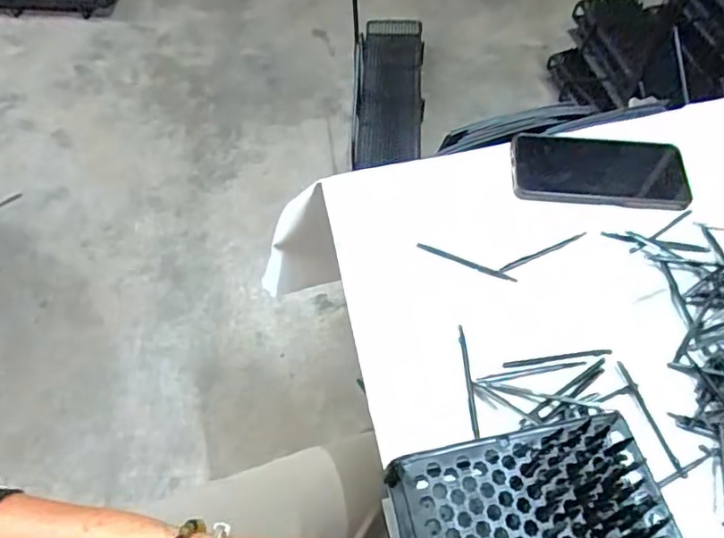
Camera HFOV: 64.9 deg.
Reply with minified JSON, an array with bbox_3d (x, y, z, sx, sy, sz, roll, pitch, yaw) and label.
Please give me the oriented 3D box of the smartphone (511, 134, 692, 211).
[{"bbox_3d":[0.227,-0.094,0.542,0.161,0.010,0.080,6,56,2],"label":"smartphone"}]

